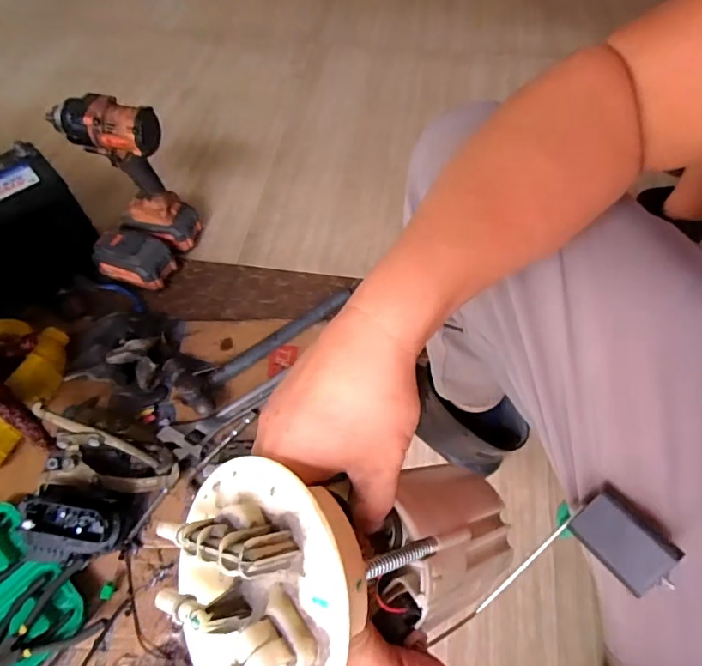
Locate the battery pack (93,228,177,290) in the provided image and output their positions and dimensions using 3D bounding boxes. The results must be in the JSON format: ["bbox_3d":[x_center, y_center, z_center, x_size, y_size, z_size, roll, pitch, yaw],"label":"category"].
[{"bbox_3d":[-0.389,-0.134,0.904,0.132,0.076,0.084,14,59,10],"label":"battery pack"}]

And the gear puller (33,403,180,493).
[{"bbox_3d":[-0.346,0.177,0.691,0.198,0.100,0.079,11,58,8],"label":"gear puller"}]

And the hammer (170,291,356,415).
[{"bbox_3d":[-0.147,-0.001,0.827,0.118,0.060,0.333,39,66,22],"label":"hammer"}]

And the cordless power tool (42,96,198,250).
[{"bbox_3d":[-0.364,-0.270,0.853,0.137,0.254,0.077,6,58,4],"label":"cordless power tool"}]

